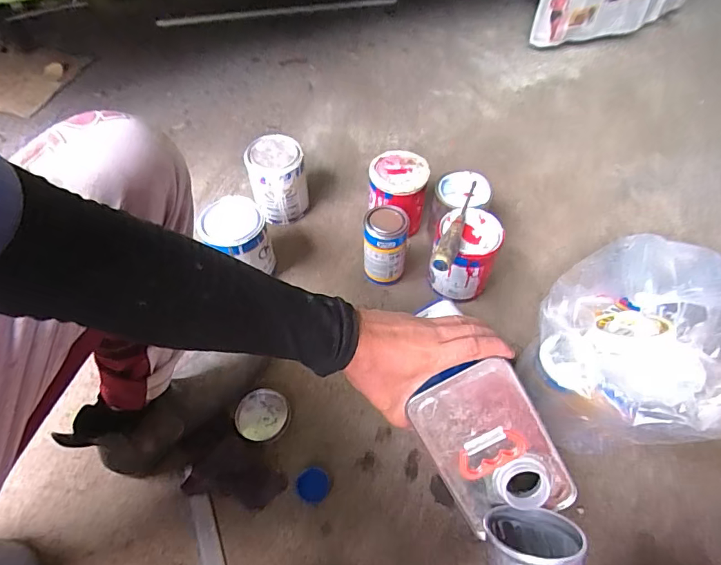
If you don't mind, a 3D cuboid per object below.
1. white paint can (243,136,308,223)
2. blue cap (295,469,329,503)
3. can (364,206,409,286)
[{"bbox_3d":[-0.156,-0.194,0.848,0.100,0.135,0.104,1,56,-1],"label":"white paint can"},{"bbox_3d":[-0.064,0.274,0.598,0.043,0.025,0.039,-2,56,-3],"label":"blue cap"},{"bbox_3d":[0.040,-0.058,0.758,0.069,0.134,0.070,1,56,-1],"label":"can"}]

